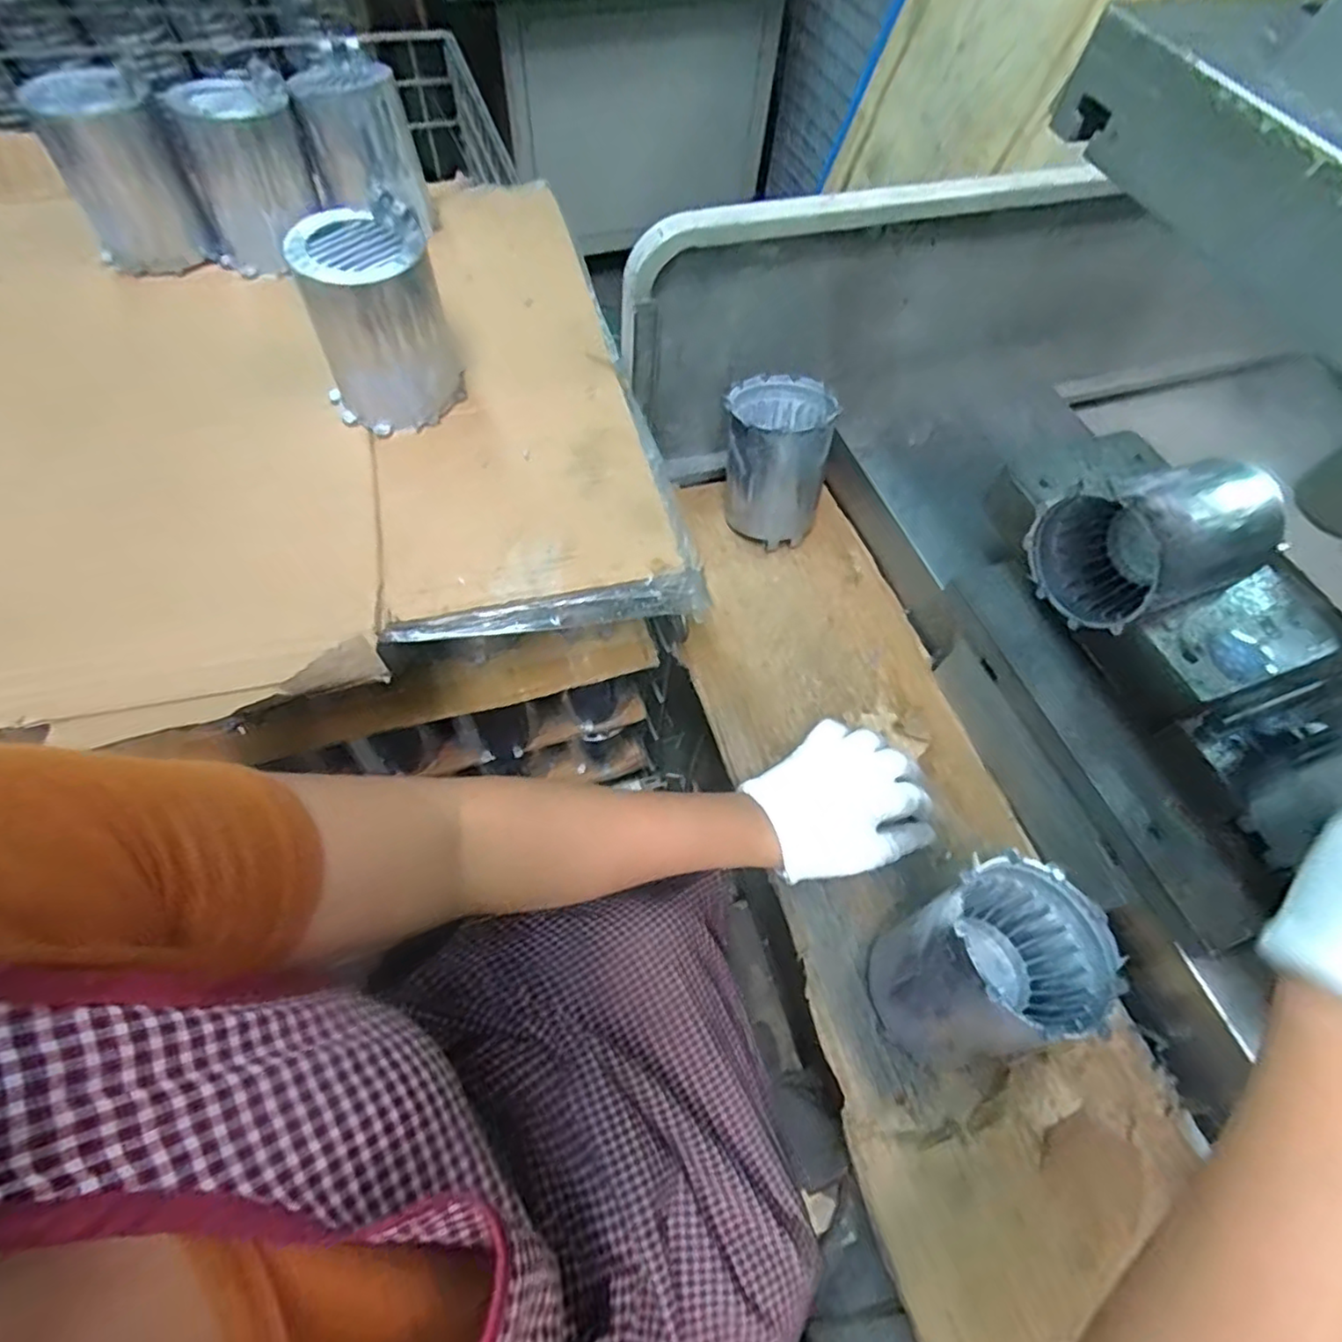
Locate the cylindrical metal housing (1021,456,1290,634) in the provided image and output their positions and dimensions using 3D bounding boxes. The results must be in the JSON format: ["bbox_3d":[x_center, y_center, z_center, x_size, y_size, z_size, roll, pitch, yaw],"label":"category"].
[{"bbox_3d":[0.328,-0.086,0.455,0.117,0.109,0.089,-19,65,-13],"label":"cylindrical metal housing"}]

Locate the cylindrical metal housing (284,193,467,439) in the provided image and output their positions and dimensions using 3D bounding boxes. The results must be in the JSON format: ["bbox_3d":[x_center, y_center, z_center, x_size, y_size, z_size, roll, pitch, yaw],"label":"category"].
[{"bbox_3d":[-0.212,-0.252,0.480,0.097,0.122,0.081,-13,64,-10],"label":"cylindrical metal housing"}]

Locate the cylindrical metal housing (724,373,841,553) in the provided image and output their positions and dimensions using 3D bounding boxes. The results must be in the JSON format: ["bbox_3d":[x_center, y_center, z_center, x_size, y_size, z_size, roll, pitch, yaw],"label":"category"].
[{"bbox_3d":[0.095,-0.192,0.606,0.091,0.116,0.112,7,62,0],"label":"cylindrical metal housing"}]

